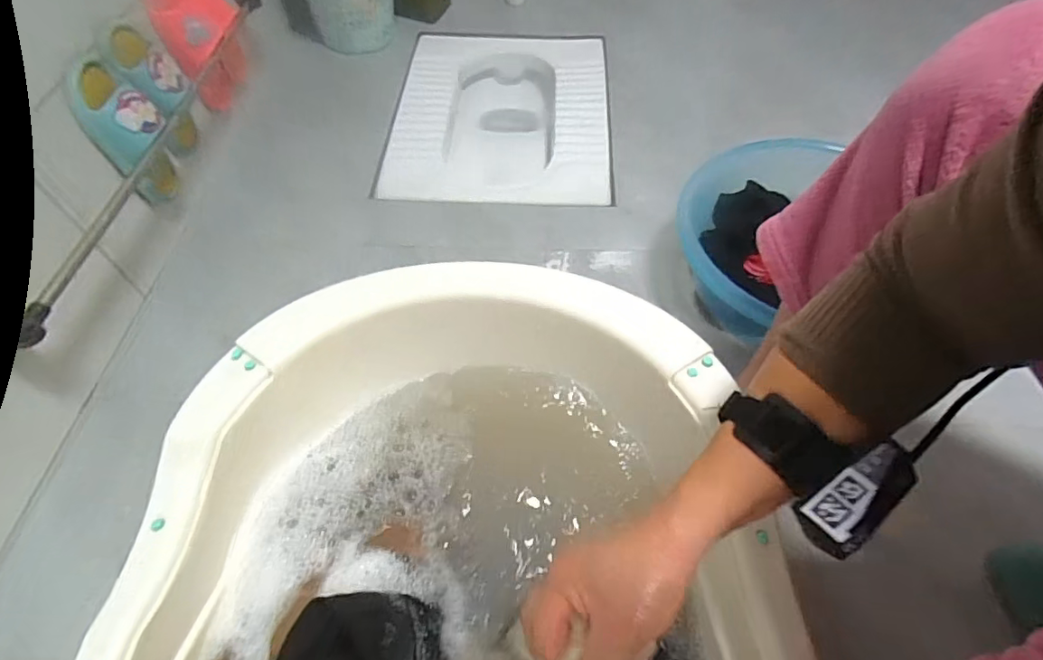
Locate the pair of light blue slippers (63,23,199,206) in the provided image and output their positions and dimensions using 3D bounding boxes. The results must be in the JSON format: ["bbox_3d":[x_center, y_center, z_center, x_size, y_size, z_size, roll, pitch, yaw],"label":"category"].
[{"bbox_3d":[-0.526,-0.315,0.774,0.056,0.187,0.218,3,54,1],"label":"pair of light blue slippers"}]

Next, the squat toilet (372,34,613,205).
[{"bbox_3d":[-0.037,-0.425,1.159,0.428,0.189,0.574,2,56,2],"label":"squat toilet"}]

